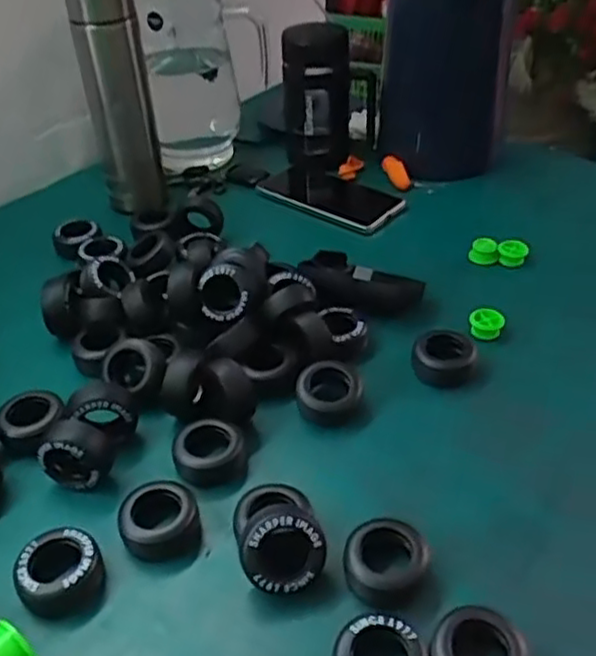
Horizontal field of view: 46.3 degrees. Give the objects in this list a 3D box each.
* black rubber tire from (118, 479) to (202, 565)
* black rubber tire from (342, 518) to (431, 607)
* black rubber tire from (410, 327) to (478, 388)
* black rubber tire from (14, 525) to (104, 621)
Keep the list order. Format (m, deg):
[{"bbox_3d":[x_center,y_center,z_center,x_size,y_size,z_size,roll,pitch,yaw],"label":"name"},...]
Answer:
[{"bbox_3d":[-0.088,0.123,0.444,0.047,0.025,0.045,-2,39,2],"label":"black rubber tire"},{"bbox_3d":[0.051,0.141,0.414,0.045,0.026,0.052,19,44,25],"label":"black rubber tire"},{"bbox_3d":[0.115,0.022,0.549,0.047,0.019,0.050,10,41,16],"label":"black rubber tire"},{"bbox_3d":[-0.143,0.146,0.418,0.047,0.026,0.042,-20,42,-20],"label":"black rubber tire"}]

